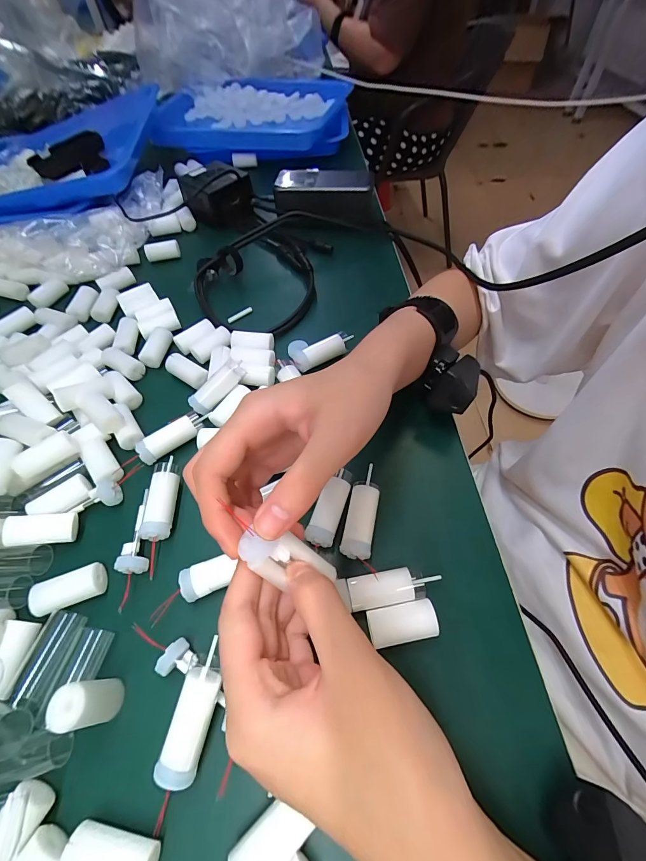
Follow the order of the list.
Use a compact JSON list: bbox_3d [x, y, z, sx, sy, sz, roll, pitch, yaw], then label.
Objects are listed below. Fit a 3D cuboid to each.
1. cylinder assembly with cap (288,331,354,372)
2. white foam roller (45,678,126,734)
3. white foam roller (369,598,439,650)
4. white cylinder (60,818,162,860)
[{"bbox_3d":[-0.002,-0.086,0.348,0.061,0.015,0.038,-24,59,-12],"label":"cylinder assembly with cap"},{"bbox_3d":[-0.129,0.152,0.198,0.019,0.044,0.020,-9,57,-3],"label":"white foam roller"},{"bbox_3d":[0.049,0.122,0.223,0.041,0.020,0.021,-10,57,-3],"label":"white foam roller"},{"bbox_3d":[-0.101,0.206,0.171,0.043,0.019,0.019,7,58,8],"label":"white cylinder"}]

